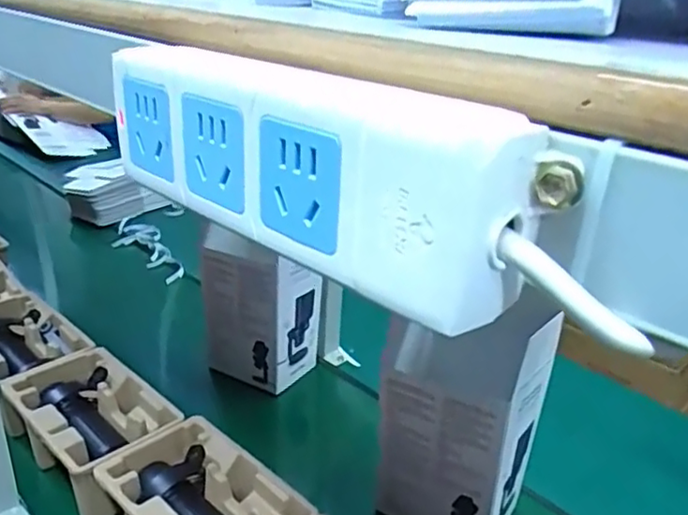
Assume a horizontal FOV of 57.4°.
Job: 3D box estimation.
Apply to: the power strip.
[{"bbox_3d":[-0.020,-0.033,0.197,0.028,0.053,0.165,-22,33,-40],"label":"power strip"}]

